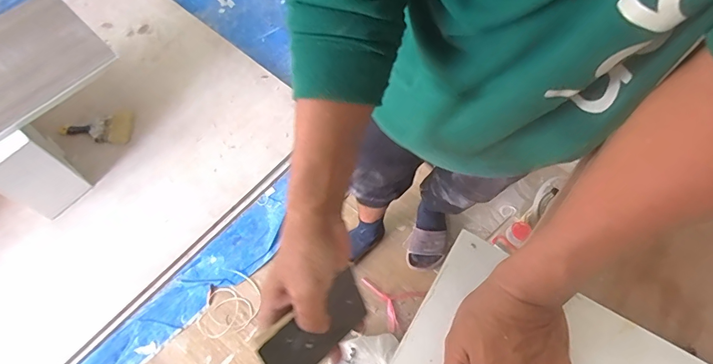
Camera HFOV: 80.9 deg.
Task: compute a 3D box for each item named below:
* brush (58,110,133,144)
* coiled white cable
[{"bbox_3d":[-0.846,-0.178,1.366,0.220,0.040,0.107,-7,65,-2],"label":"brush"},{"bbox_3d":[-0.352,0.336,1.152,0.133,0.044,0.182,20,69,4],"label":"coiled white cable"}]

